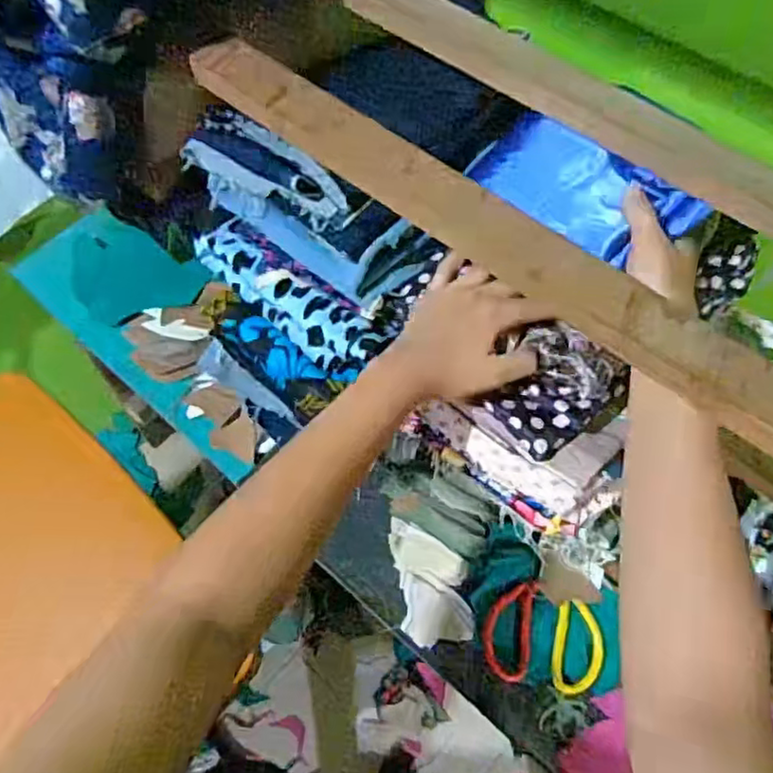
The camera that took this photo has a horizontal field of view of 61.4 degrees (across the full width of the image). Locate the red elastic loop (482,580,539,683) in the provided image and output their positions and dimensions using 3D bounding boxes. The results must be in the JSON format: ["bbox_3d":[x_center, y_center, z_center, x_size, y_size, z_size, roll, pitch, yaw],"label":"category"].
[{"bbox_3d":[0.133,0.263,0.707,0.051,0.005,0.105,10,78,5],"label":"red elastic loop"}]

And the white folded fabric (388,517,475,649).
[{"bbox_3d":[0.052,0.221,0.744,0.080,0.017,0.134,-7,61,-5],"label":"white folded fabric"}]

